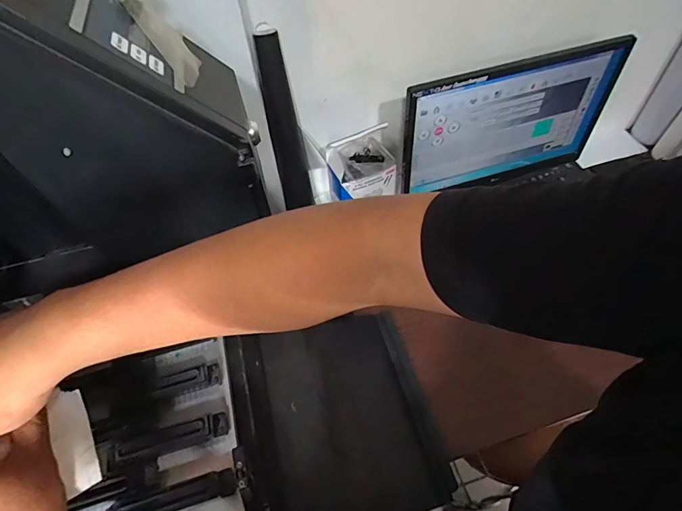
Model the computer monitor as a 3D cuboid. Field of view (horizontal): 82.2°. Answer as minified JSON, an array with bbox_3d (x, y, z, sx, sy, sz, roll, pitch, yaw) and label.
[{"bbox_3d":[0.341,-0.262,0.774,0.451,0.268,0.040,-16,56,-8],"label":"computer monitor"}]

